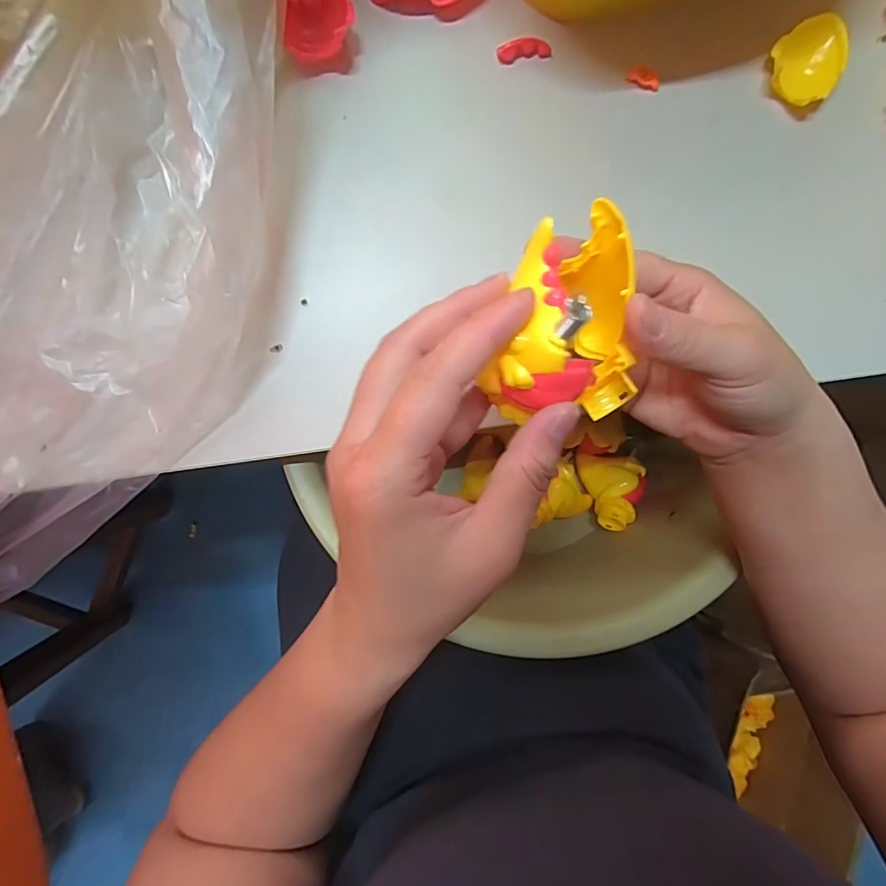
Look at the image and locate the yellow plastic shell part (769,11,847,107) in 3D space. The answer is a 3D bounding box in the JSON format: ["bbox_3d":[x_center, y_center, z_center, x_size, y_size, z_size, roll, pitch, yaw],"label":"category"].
[{"bbox_3d":[0.201,-0.209,0.267,0.041,0.016,0.038,-31,96,-1],"label":"yellow plastic shell part"}]

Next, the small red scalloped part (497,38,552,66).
[{"bbox_3d":[0.045,-0.215,0.264,0.029,0.007,0.008,-12,95,-3],"label":"small red scalloped part"}]

